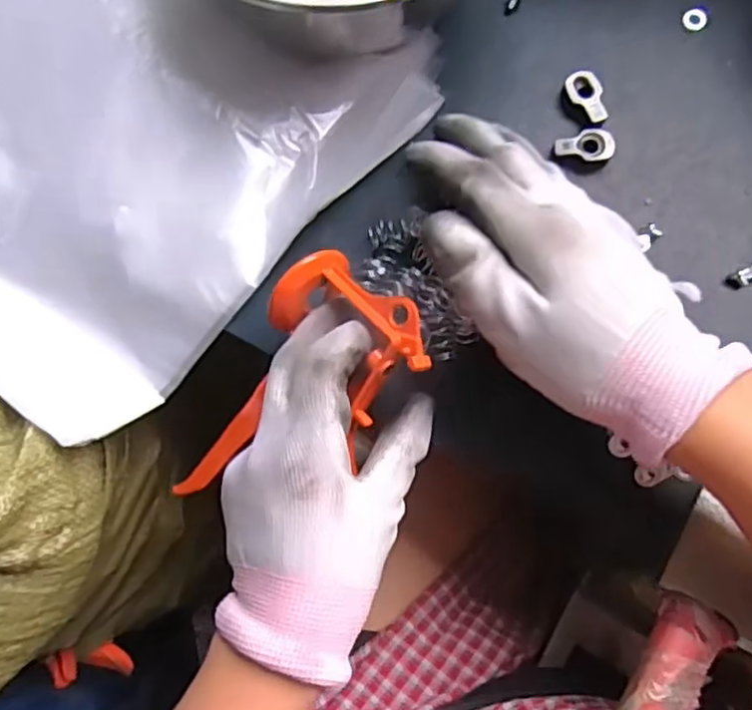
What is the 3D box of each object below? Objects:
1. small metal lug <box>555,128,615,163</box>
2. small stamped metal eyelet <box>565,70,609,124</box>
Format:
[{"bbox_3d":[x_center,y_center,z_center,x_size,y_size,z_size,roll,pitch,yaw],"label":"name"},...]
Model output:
[{"bbox_3d":[0.105,-0.106,0.338,0.029,0.009,0.016,5,79,2],"label":"small metal lug"},{"bbox_3d":[0.109,-0.132,0.344,0.016,0.010,0.029,-26,80,-4],"label":"small stamped metal eyelet"}]

